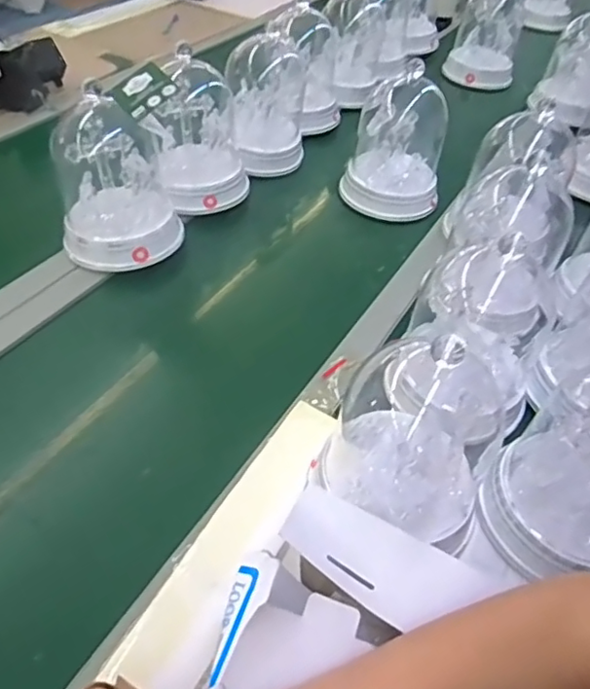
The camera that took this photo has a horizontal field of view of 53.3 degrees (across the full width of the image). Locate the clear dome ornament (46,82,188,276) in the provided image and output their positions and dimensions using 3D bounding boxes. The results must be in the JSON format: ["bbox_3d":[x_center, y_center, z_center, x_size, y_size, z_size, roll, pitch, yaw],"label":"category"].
[{"bbox_3d":[-0.221,-0.206,0.728,0.148,0.183,0.130,-10,48,-16],"label":"clear dome ornament"}]

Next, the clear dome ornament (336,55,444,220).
[{"bbox_3d":[0.157,-0.309,0.883,0.140,0.193,0.124,11,46,5],"label":"clear dome ornament"}]

